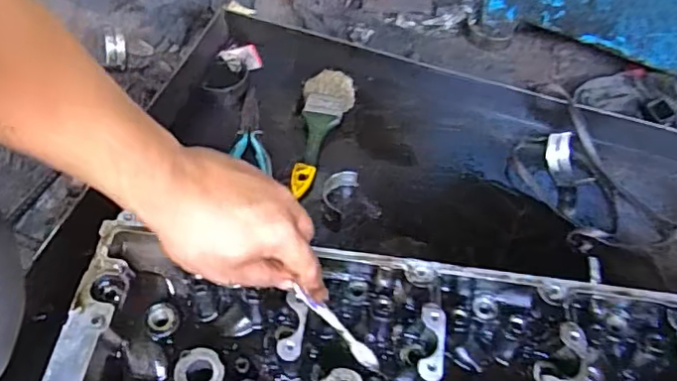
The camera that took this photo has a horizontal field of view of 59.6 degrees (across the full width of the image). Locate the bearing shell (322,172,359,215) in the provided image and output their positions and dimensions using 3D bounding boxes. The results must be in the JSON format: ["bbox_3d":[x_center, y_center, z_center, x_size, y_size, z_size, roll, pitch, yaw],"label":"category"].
[{"bbox_3d":[0.000,-0.001,0.670,0.031,0.026,0.056,22,56,15],"label":"bearing shell"}]

